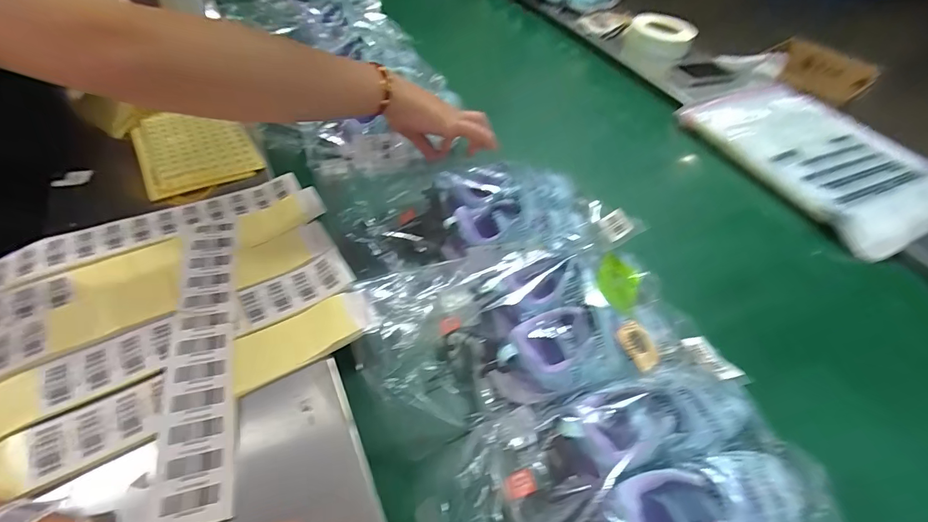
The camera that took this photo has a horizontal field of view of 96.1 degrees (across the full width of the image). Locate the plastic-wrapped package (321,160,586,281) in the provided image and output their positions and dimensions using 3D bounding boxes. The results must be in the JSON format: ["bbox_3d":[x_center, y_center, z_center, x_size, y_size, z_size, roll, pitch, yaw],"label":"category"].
[{"bbox_3d":[-0.005,-0.068,0.500,0.299,0.046,0.156,-10,50,-15],"label":"plastic-wrapped package"}]

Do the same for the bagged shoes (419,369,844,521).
[{"bbox_3d":[0.128,0.185,0.313,0.303,0.088,0.175,-11,50,-16],"label":"bagged shoes"}]

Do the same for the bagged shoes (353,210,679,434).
[{"bbox_3d":[0.059,0.059,0.429,0.316,0.086,0.172,-9,50,-14],"label":"bagged shoes"}]

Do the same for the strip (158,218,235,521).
[{"bbox_3d":[-0.241,0.074,0.385,0.050,0.012,0.308,-10,55,-16],"label":"strip"}]

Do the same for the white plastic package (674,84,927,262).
[{"bbox_3d":[0.623,-0.186,0.730,0.304,0.048,0.393,-17,52,-20],"label":"white plastic package"}]

